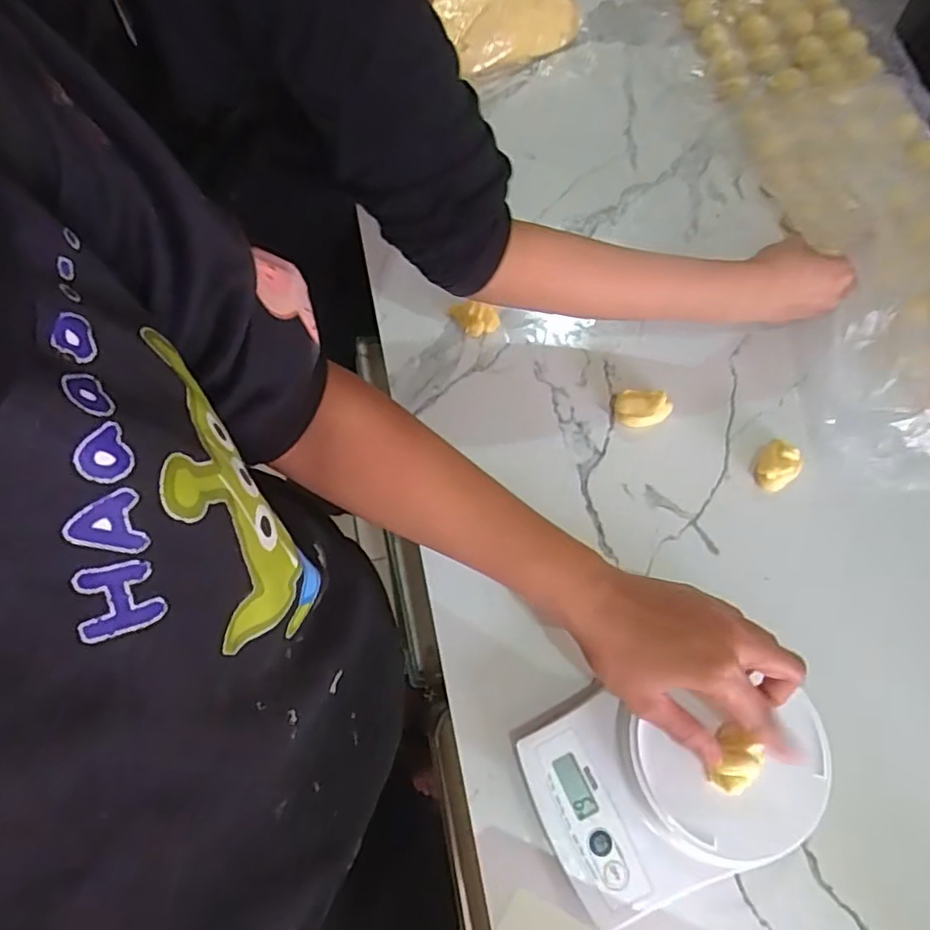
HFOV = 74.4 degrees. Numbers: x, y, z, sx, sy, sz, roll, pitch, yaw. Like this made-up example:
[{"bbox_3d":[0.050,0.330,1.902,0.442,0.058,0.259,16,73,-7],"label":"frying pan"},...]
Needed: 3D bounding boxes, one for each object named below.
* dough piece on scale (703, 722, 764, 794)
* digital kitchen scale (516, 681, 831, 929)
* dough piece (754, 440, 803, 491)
[{"bbox_3d":[0.166,0.181,0.373,0.026,0.020,0.037,21,70,9],"label":"dough piece on scale"},{"bbox_3d":[0.139,0.201,0.401,0.188,0.049,0.131,-22,69,-7],"label":"digital kitchen scale"},{"bbox_3d":[0.251,-0.001,0.488,0.038,0.020,0.031,-40,73,-14],"label":"dough piece"}]

